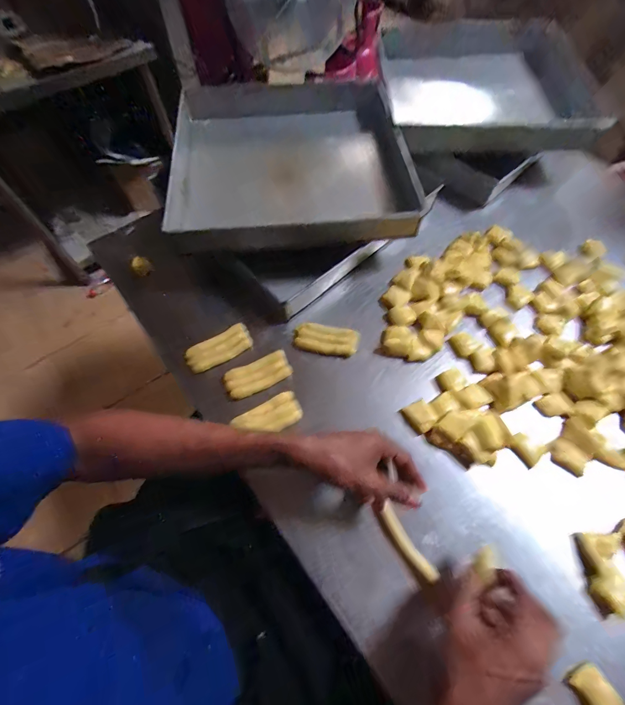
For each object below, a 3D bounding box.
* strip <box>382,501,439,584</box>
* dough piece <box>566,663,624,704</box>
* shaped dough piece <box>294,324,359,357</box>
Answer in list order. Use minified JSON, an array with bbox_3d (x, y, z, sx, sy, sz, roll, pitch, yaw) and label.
[{"bbox_3d":[0.115,0.231,0.421,0.021,0.009,0.090,-31,62,-15],"label":"strip"},{"bbox_3d":[0.286,0.346,0.351,0.036,0.017,0.044,-24,64,-11],"label":"dough piece"},{"bbox_3d":[0.022,-0.022,0.559,0.100,0.020,0.044,9,62,6],"label":"shaped dough piece"}]

